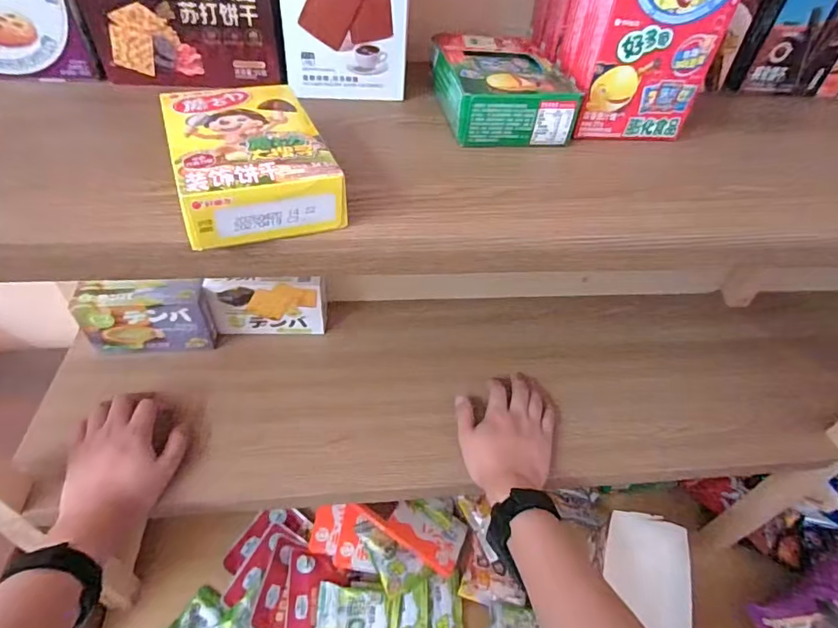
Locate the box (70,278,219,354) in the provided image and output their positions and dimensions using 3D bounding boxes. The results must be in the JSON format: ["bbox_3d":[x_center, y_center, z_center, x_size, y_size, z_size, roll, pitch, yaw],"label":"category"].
[{"bbox_3d":[-0.340,0.003,0.616,0.145,0.087,0.042,-2,45,-9],"label":"box"}]

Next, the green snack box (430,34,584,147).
[{"bbox_3d":[0.064,-0.190,0.408,0.099,0.041,0.129,-2,45,-8],"label":"green snack box"}]

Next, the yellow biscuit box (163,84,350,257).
[{"bbox_3d":[-0.106,-0.098,0.305,0.084,0.036,0.128,-14,48,-20],"label":"yellow biscuit box"}]

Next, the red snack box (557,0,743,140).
[{"bbox_3d":[0.172,-0.218,0.379,0.093,0.133,0.075,2,45,-5],"label":"red snack box"}]

